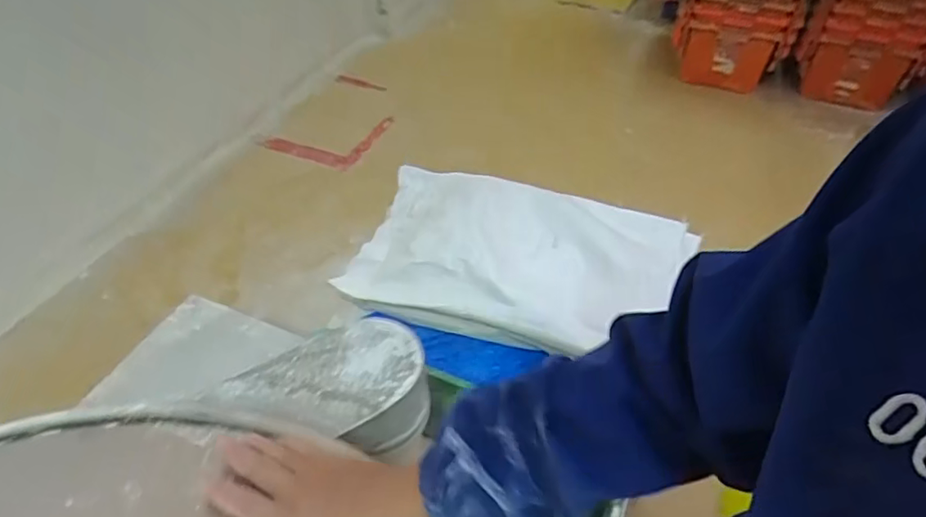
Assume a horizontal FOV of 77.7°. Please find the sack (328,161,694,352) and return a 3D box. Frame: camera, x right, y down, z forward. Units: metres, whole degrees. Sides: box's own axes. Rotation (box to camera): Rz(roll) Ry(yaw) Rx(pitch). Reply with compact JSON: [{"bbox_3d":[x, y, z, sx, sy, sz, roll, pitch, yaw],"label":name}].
[{"bbox_3d":[0.137,-0.028,1.263,0.702,0.128,0.395,11,45,10],"label":"sack"}]

